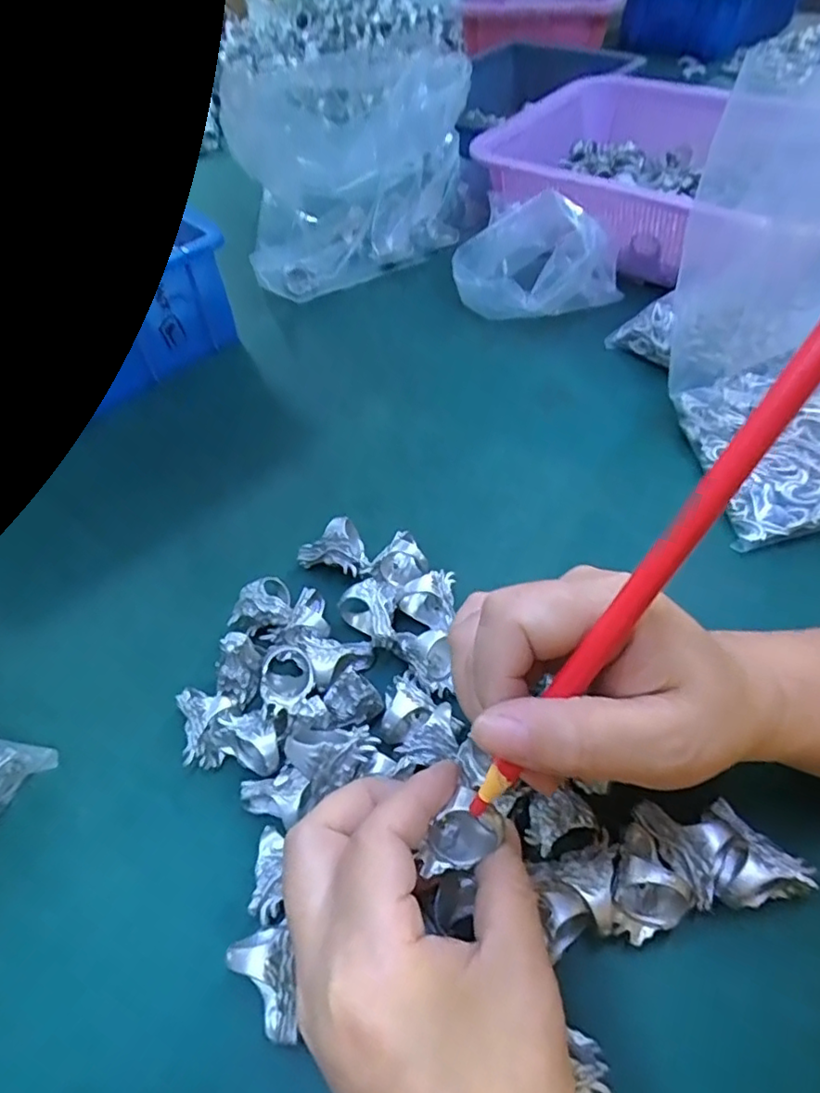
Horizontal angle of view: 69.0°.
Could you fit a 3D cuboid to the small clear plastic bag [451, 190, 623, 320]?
[{"bbox_3d":[0.098,-0.228,0.467,0.120,0.077,0.088,34,62,27],"label":"small clear plastic bag"}]

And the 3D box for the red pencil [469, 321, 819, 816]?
[{"bbox_3d":[0.062,0.016,0.168,0.008,0.168,0.007,42,24,31],"label":"red pencil"}]

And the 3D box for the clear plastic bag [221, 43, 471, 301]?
[{"bbox_3d":[-0.049,-0.332,0.530,0.226,0.138,0.119,-28,55,-16],"label":"clear plastic bag"}]

